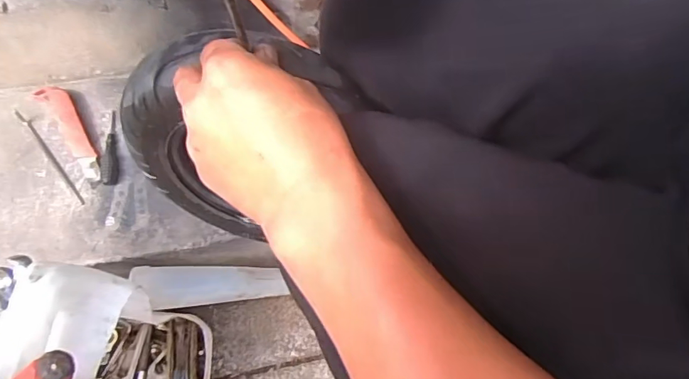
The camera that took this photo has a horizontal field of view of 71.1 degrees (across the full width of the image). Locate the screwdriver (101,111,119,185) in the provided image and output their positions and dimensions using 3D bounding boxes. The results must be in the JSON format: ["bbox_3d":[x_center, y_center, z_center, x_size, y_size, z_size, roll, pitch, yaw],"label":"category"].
[{"bbox_3d":[-0.291,-0.049,0.595,0.020,0.015,0.095,-7,65,-8],"label":"screwdriver"}]

